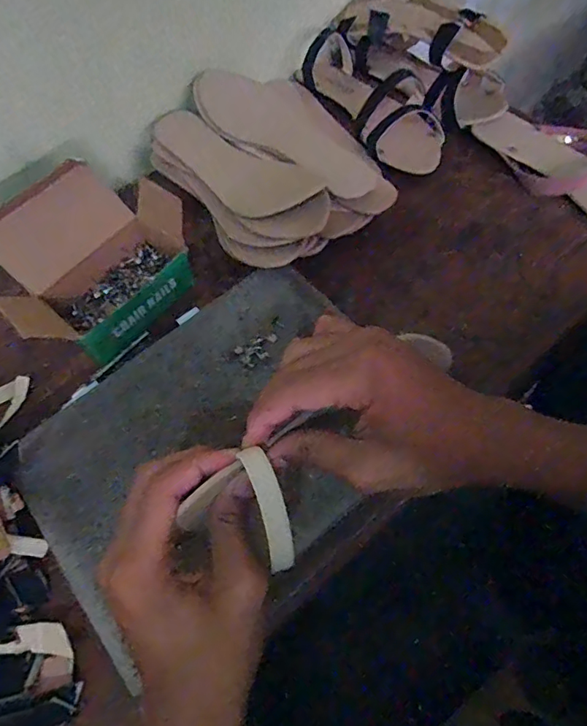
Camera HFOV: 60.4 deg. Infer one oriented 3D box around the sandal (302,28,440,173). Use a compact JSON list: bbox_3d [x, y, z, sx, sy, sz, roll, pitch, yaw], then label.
[{"bbox_3d":[0.086,-0.296,0.568,0.086,0.047,0.234,-28,63,-11],"label":"sandal"}]

